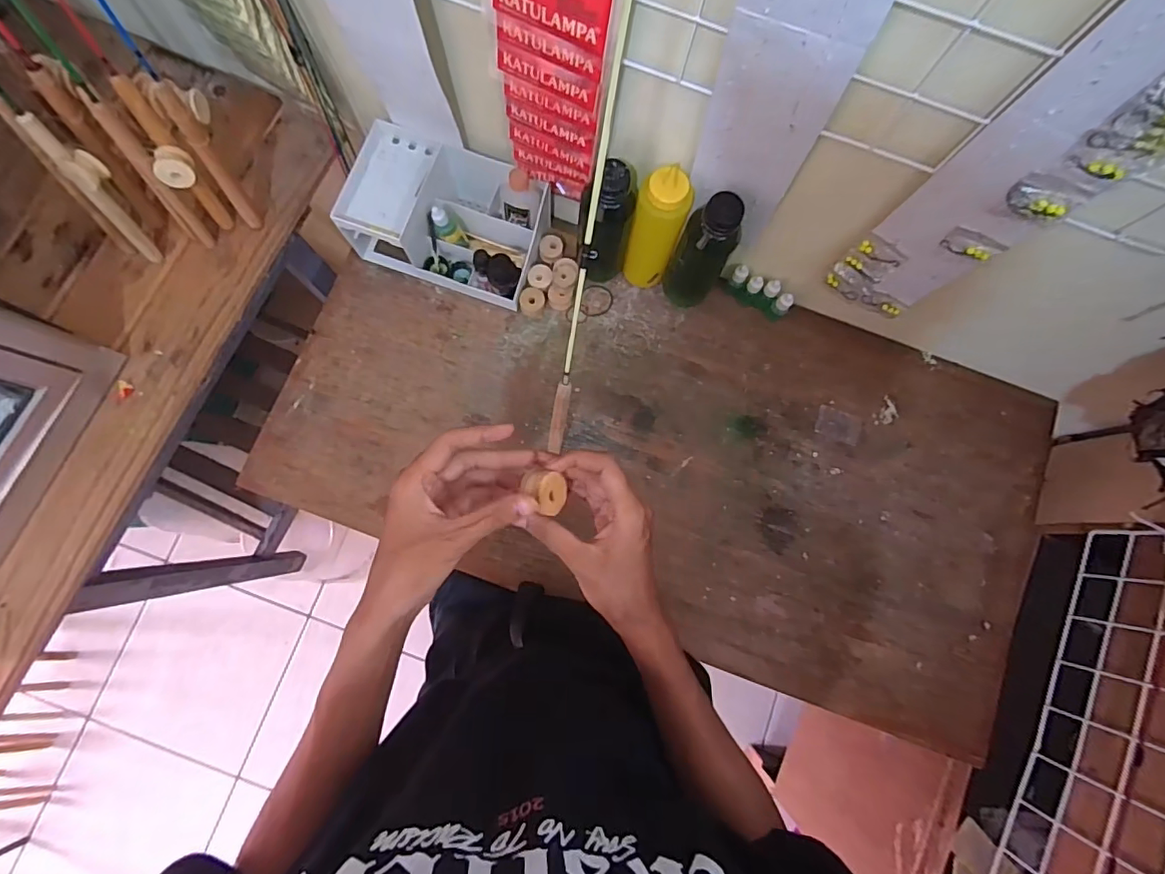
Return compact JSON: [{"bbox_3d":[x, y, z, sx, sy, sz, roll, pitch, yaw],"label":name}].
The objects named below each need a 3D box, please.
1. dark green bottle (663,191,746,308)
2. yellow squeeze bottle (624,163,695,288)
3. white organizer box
[{"bbox_3d":[0.143,-0.220,0.639,0.067,0.184,0.063,0,80,-2],"label":"dark green bottle"},{"bbox_3d":[0.089,-0.246,0.644,0.060,0.191,0.057,0,80,-2],"label":"yellow squeeze bottle"},{"bbox_3d":[-0.168,-0.291,0.691,0.240,0.103,0.161,19,81,1],"label":"white organizer box"}]

